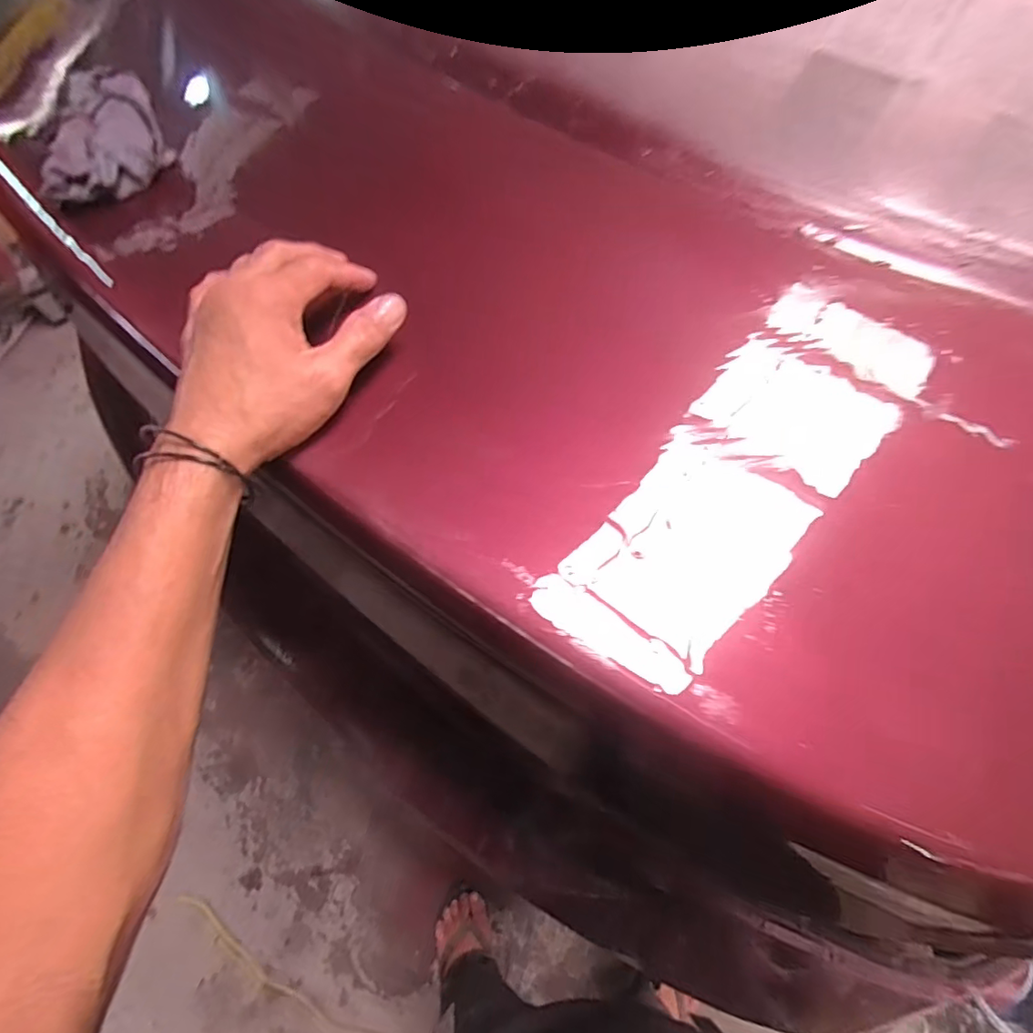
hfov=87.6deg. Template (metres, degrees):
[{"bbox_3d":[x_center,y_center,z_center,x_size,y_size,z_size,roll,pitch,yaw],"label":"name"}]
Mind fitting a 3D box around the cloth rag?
[{"bbox_3d":[-0.292,-0.260,0.379,0.040,0.048,0.102,15,65,8],"label":"cloth rag"}]

